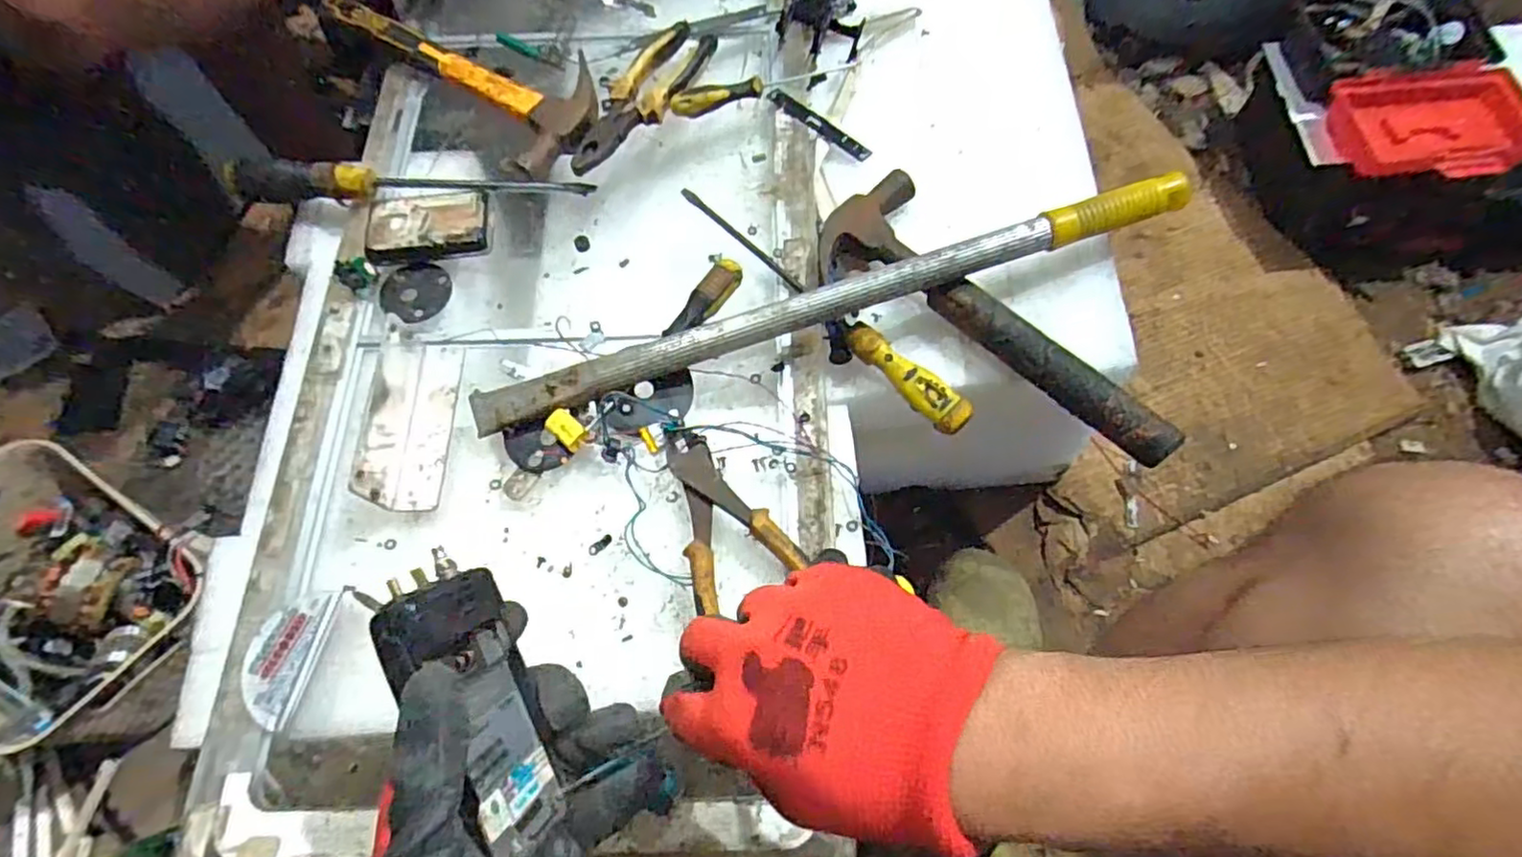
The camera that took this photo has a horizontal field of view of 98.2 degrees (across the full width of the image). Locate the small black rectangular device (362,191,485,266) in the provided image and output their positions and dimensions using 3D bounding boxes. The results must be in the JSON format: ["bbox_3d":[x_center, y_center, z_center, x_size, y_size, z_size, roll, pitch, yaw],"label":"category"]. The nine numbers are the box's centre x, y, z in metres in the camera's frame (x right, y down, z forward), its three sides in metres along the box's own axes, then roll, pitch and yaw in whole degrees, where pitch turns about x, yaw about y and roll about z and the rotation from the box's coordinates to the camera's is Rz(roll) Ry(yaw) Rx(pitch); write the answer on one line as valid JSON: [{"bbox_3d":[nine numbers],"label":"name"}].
[{"bbox_3d":[-0.271,-0.167,0.539,0.093,0.018,0.058,-8,68,-1],"label":"small black rectangular device"}]

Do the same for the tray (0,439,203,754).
[{"bbox_3d":[-0.710,0.159,0.647,0.293,0.123,0.210,28,57,5],"label":"tray"}]

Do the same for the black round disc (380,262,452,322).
[{"bbox_3d":[-0.280,-0.112,0.537,0.050,0.009,0.053,-1,68,2],"label":"black round disc"}]

